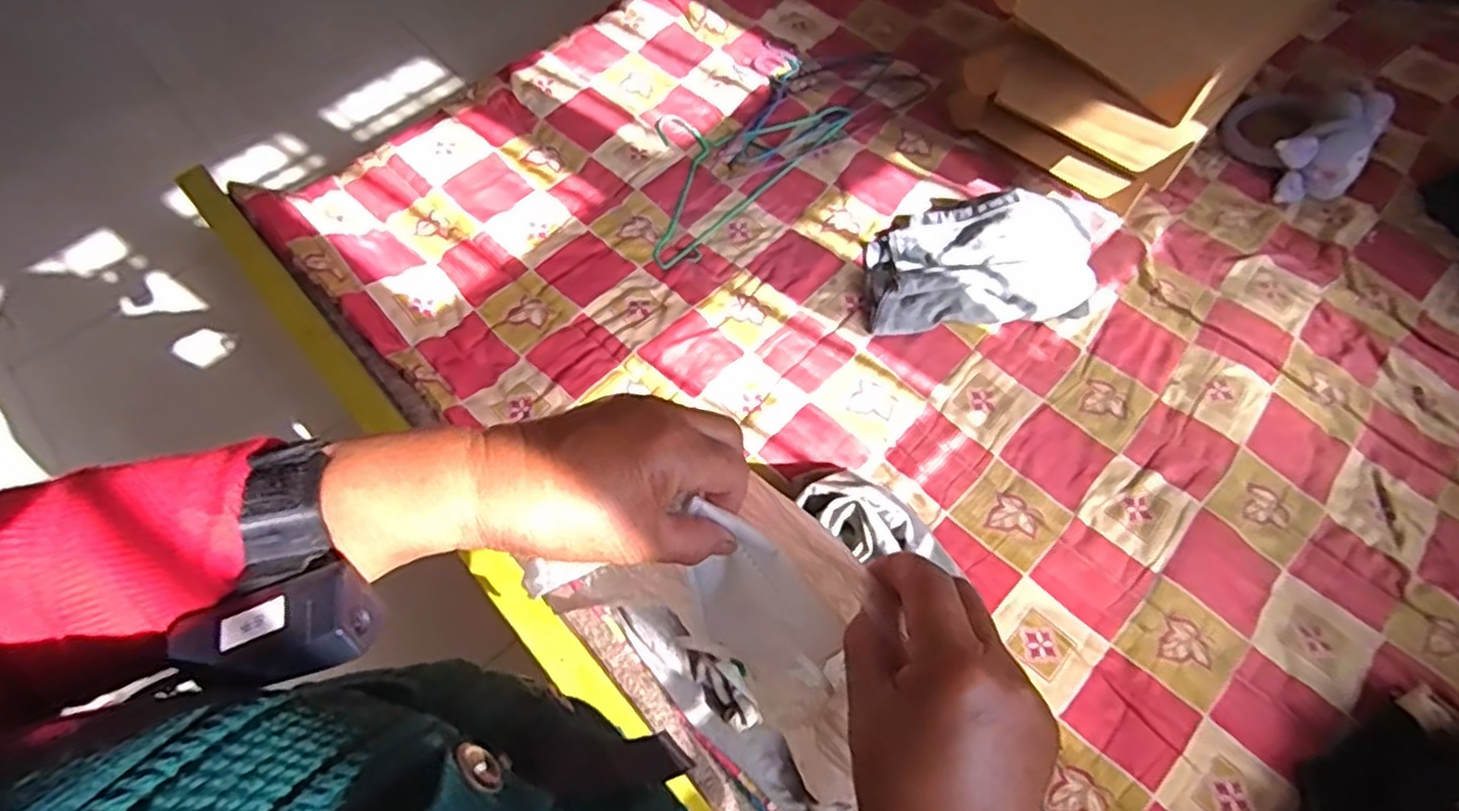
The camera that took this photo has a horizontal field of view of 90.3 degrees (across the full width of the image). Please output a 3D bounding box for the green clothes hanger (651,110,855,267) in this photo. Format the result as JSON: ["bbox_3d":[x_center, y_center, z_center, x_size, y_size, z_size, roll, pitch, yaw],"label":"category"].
[{"bbox_3d":[-0.019,-0.377,1.081,0.390,0.015,0.204,-42,70,-17],"label":"green clothes hanger"}]

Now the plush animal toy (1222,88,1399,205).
[{"bbox_3d":[0.805,-0.388,1.016,0.182,0.090,0.186,41,72,19],"label":"plush animal toy"}]

